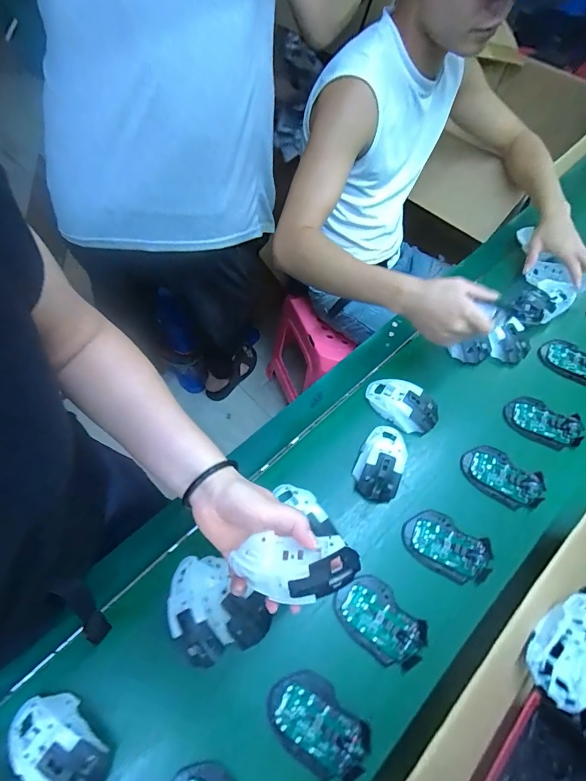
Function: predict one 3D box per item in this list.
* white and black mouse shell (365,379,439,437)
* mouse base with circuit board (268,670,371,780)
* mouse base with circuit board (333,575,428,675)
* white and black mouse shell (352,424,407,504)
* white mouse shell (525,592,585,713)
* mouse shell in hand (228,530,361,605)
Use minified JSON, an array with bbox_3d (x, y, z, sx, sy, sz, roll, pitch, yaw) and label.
[{"bbox_3d":[0.173,0.025,0.617,0.118,0.042,0.072,21,62,9],"label":"white and black mouse shell"},{"bbox_3d":[0.029,0.375,0.432,0.117,0.014,0.072,34,65,16],"label":"mouse base with circuit board"},{"bbox_3d":[0.110,0.290,0.485,0.113,0.017,0.072,41,67,19],"label":"mouse base with circuit board"},{"bbox_3d":[0.130,0.106,0.573,0.067,0.034,0.120,20,62,9],"label":"white and black mouse shell"},{"bbox_3d":[0.285,0.258,0.389,0.115,0.038,0.071,-39,69,-21],"label":"white mouse shell"},{"bbox_3d":[0.003,0.154,0.335,0.106,0.041,0.049,3,60,-1],"label":"mouse shell in hand"}]

